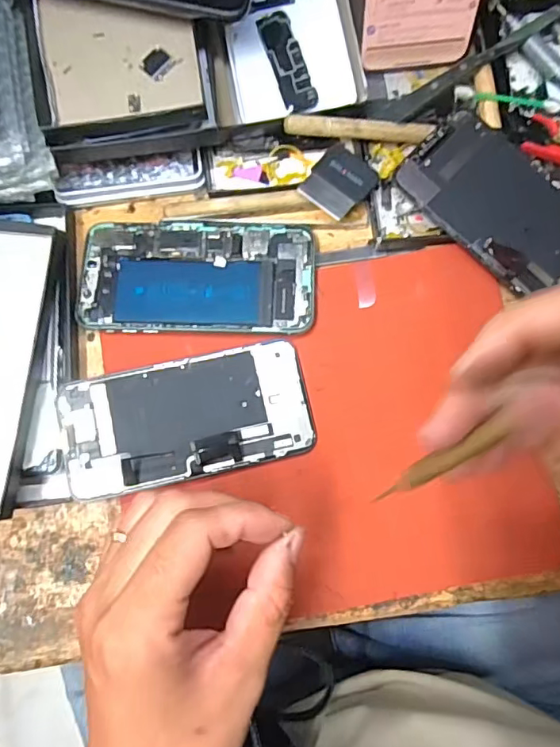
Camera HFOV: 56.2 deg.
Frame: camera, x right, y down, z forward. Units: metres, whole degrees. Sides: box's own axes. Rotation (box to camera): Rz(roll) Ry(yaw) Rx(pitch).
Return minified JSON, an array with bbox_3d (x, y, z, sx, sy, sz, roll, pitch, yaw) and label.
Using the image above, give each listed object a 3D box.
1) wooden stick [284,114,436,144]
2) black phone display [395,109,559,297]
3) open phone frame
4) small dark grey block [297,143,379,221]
[{"bbox_3d":[0.050,-0.154,0.329,0.093,0.014,0.010,1,80,1],"label":"wooden stick"},{"bbox_3d":[0.143,-0.101,0.323,0.071,0.010,0.138,-44,83,-3],"label":"black phone display"},{"bbox_3d":[-0.052,-0.062,0.335,0.147,0.010,0.073,1,80,1],"label":"open phone frame"},{"bbox_3d":[0.038,-0.122,0.334,0.039,0.005,0.042,39,87,8],"label":"small dark grey block"}]

